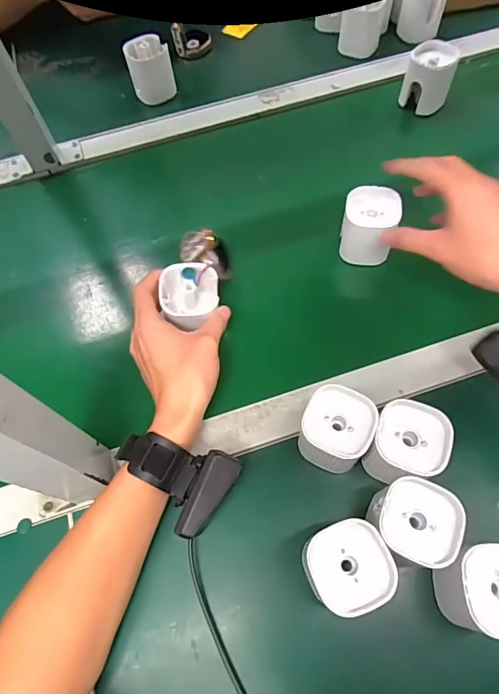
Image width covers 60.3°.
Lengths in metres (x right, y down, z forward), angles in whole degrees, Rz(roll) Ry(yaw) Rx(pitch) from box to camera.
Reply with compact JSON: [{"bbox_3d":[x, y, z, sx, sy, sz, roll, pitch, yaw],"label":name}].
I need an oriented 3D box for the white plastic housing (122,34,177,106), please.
[{"bbox_3d":[-0.139,-0.392,0.606,0.059,0.067,0.057,-14,60,-6],"label":"white plastic housing"}]

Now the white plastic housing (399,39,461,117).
[{"bbox_3d":[0.241,-0.360,0.572,0.059,0.059,0.066,20,63,13],"label":"white plastic housing"}]

